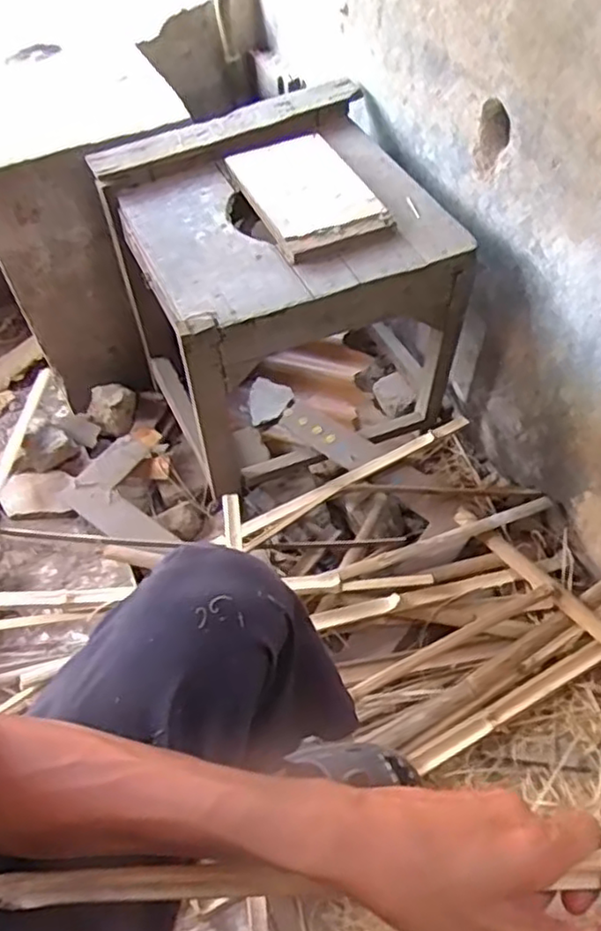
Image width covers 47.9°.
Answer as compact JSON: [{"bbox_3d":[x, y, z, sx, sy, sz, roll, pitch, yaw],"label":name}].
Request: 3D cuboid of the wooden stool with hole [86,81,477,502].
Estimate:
[{"bbox_3d":[-0.024,-0.269,1.125,0.437,0.438,0.433,-22,55,-12],"label":"wooden stool with hole"}]

